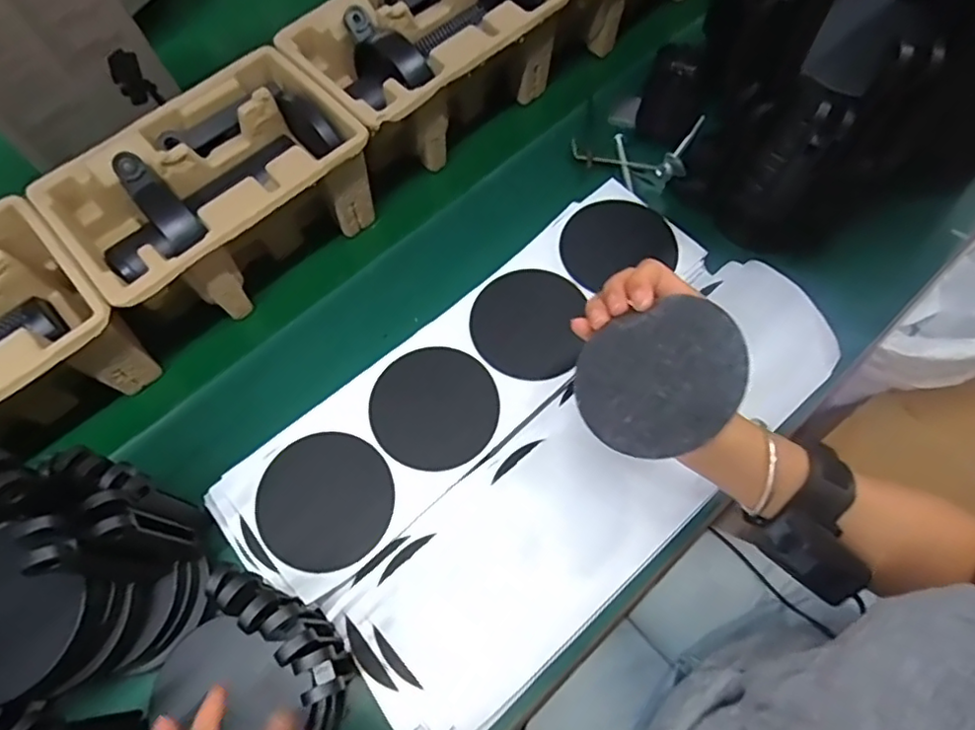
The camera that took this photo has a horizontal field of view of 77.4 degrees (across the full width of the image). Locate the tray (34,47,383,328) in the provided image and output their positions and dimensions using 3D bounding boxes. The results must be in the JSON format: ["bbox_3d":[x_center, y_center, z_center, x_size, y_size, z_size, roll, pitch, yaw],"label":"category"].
[{"bbox_3d":[-0.218,-0.136,0.509,0.224,0.097,0.143,-42,69,-15],"label":"tray"}]

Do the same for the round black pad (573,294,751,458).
[{"bbox_3d":[0.093,0.004,0.336,0.091,0.004,0.088,-15,63,30],"label":"round black pad"}]

